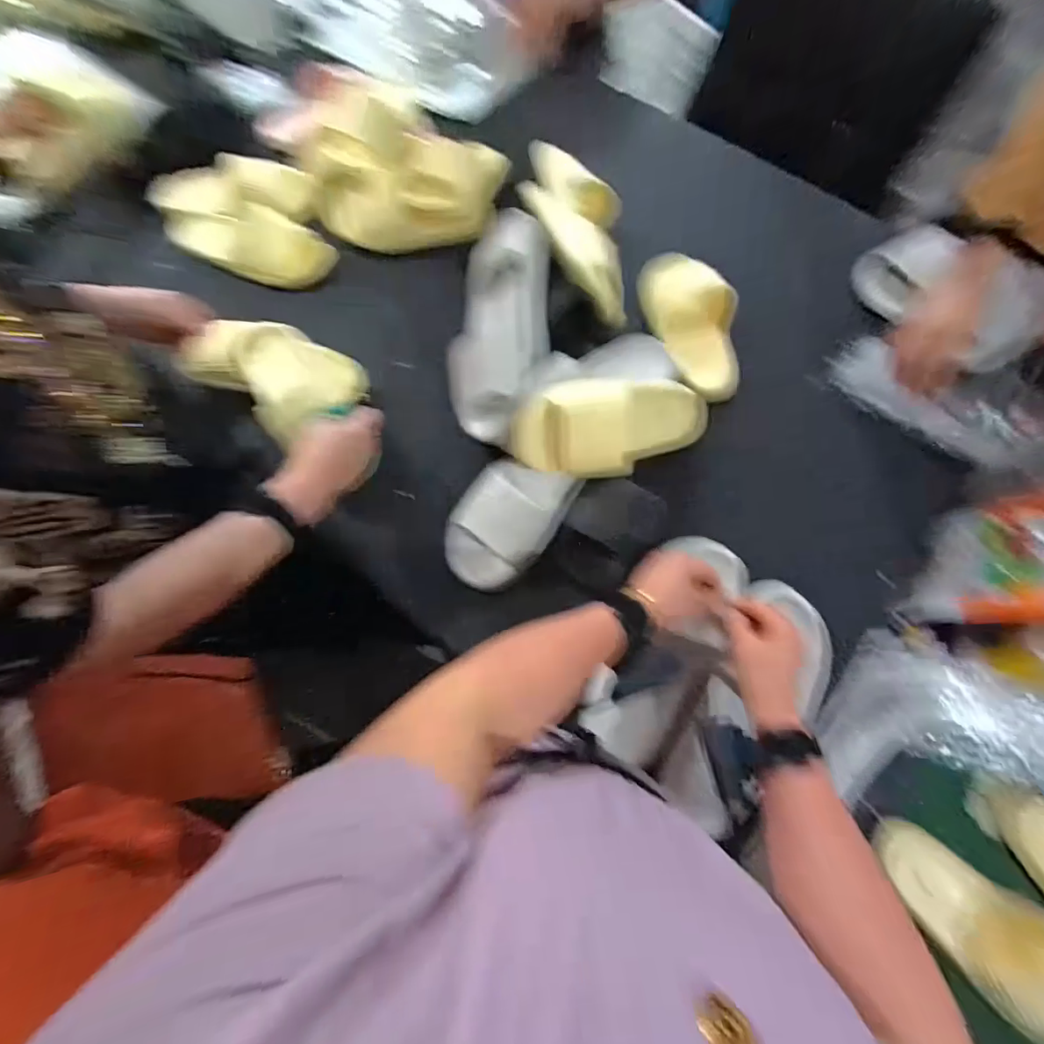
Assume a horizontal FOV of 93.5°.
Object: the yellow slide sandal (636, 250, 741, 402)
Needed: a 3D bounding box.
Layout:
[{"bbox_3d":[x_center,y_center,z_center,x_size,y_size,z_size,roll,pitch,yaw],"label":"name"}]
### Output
[{"bbox_3d":[0.257,-0.293,0.725,0.113,0.064,0.253,-12,71,-5],"label":"yellow slide sandal"}]

